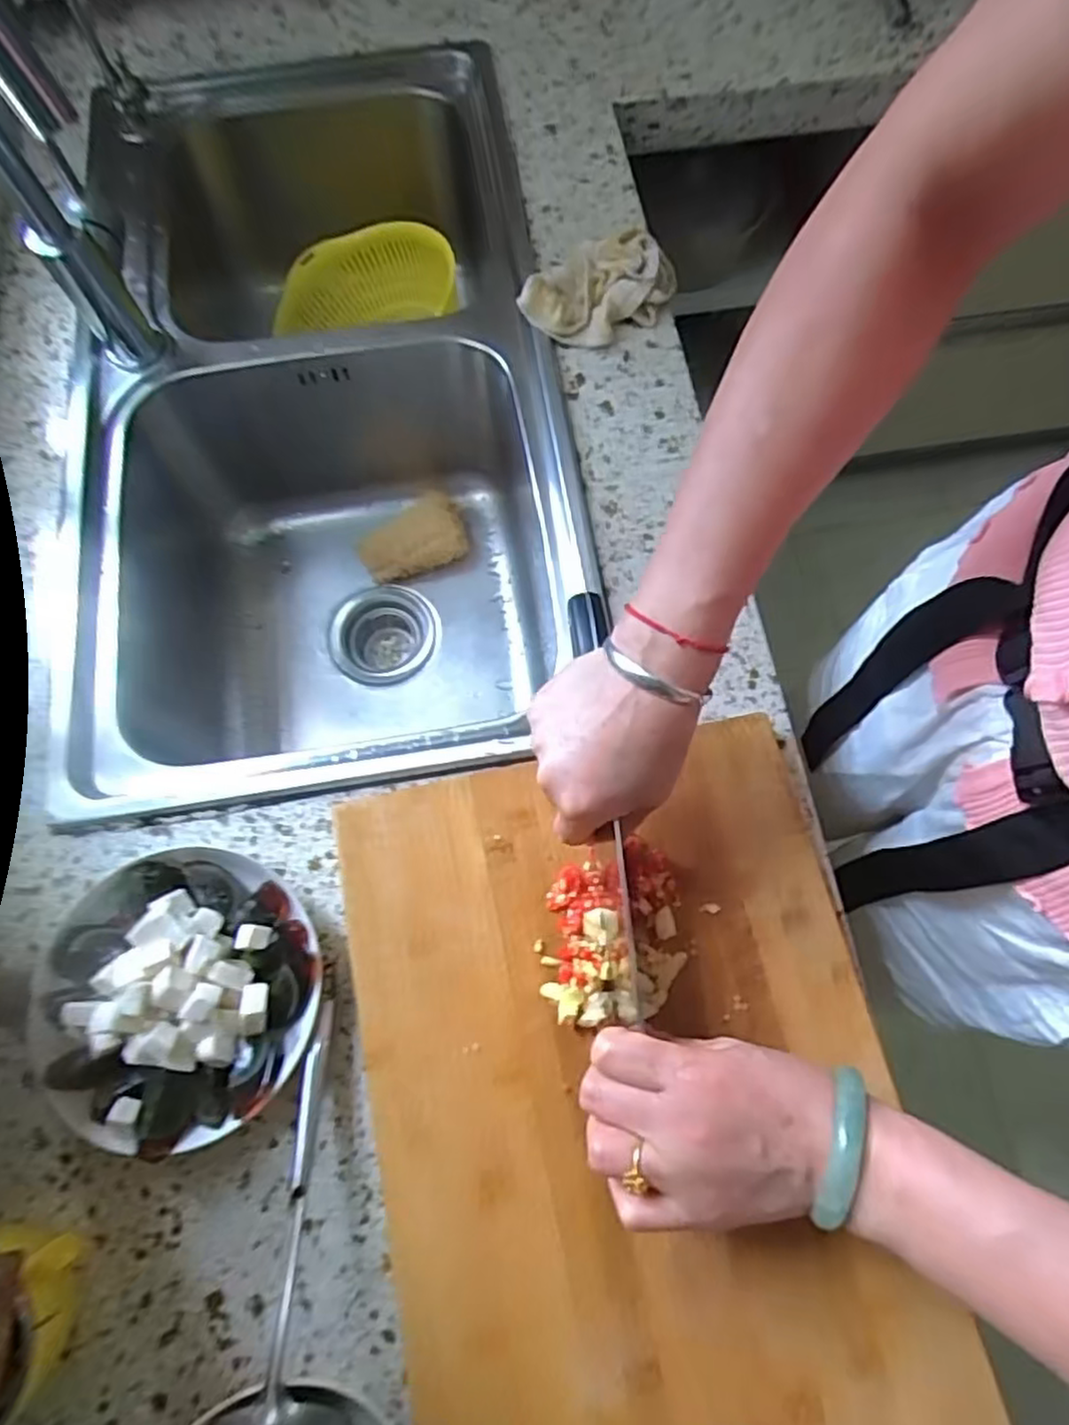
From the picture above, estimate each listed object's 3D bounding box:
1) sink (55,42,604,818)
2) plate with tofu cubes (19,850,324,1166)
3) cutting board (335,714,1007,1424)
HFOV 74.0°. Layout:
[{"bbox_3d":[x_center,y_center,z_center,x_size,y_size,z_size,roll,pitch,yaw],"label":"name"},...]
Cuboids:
[{"bbox_3d":[-0.191,-0.256,0.697,0.409,0.233,0.724,-9,72,-2],"label":"sink"},{"bbox_3d":[-0.215,0.167,0.423,0.168,0.051,0.157,0,71,1],"label":"plate with tofu cubes"},{"bbox_3d":[0.054,0.210,0.405,0.286,0.016,0.385,-11,72,-3],"label":"cutting board"}]

